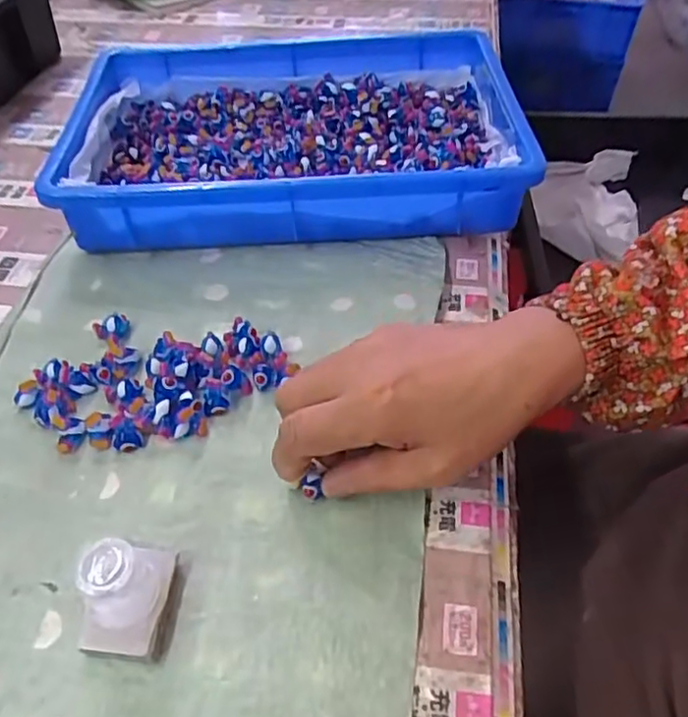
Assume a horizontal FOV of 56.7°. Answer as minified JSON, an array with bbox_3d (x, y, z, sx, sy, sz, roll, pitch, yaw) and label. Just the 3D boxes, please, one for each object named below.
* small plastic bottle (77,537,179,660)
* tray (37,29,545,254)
[{"bbox_3d":[-0.102,0.106,0.297,0.033,0.048,0.050,6,48,5],"label":"small plastic bottle"},{"bbox_3d":[-0.043,-0.181,0.538,0.343,0.080,0.236,-4,48,-3],"label":"tray"}]

